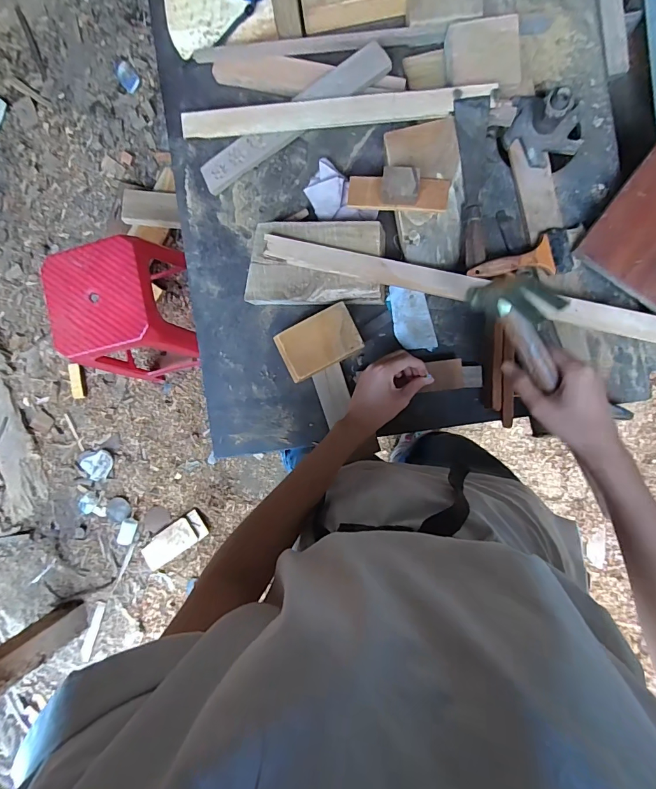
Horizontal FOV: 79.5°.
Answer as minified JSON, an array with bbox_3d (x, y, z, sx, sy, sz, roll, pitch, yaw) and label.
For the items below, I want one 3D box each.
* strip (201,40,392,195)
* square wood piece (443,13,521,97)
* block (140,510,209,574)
[{"bbox_3d":[-0.054,-0.395,0.569,0.299,0.019,0.045,-28,103,12],"label":"strip"},{"bbox_3d":[0.210,-0.457,0.534,0.090,0.022,0.100,-3,89,9],"label":"square wood piece"},{"bbox_3d":[-0.554,0.527,1.408,0.257,0.021,0.098,-36,84,7],"label":"block"}]

